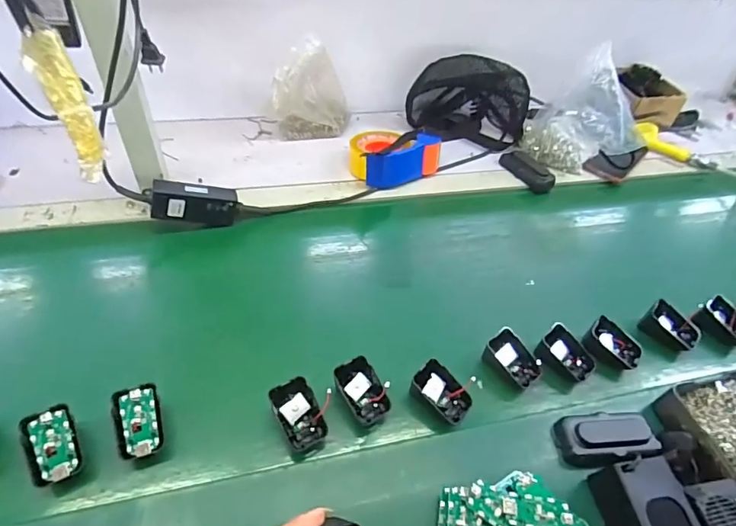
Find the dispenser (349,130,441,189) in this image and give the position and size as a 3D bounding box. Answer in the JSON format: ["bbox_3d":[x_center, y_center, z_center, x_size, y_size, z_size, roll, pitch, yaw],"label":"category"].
[{"bbox_3d":[0.041,-0.196,0.811,0.148,0.070,0.117,-16,52,-17],"label":"dispenser"}]

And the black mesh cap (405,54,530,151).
[{"bbox_3d":[0.210,-0.348,0.921,0.238,0.149,0.118,11,49,5],"label":"black mesh cap"}]

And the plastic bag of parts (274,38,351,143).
[{"bbox_3d":[-0.104,-0.306,0.835,0.137,0.167,0.084,2,49,-3],"label":"plastic bag of parts"}]

